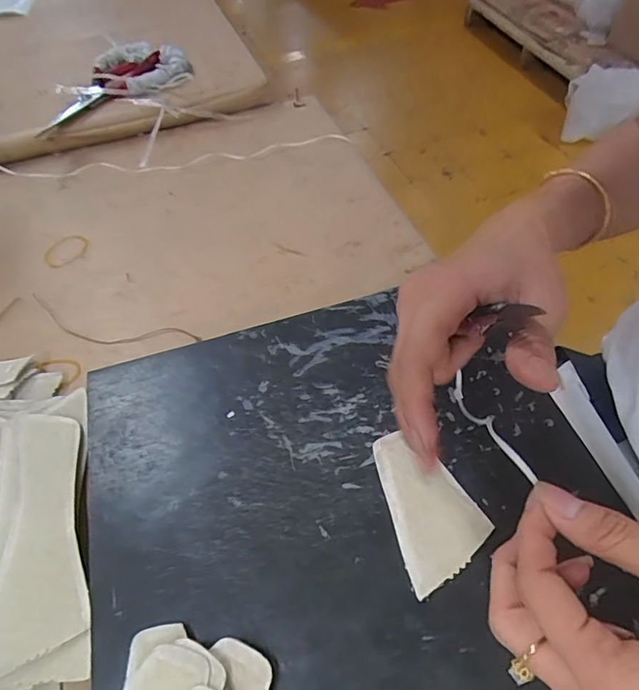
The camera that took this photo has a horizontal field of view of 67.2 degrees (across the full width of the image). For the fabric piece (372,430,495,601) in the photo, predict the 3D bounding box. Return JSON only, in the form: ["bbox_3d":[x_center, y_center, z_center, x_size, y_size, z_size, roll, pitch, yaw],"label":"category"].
[{"bbox_3d":[0.058,0.092,0.284,0.055,0.008,0.083,-25,56,-16],"label":"fabric piece"}]

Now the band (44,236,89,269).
[{"bbox_3d":[-0.253,-0.095,0.480,0.045,0.004,0.040,-32,58,-20],"label":"band"}]

